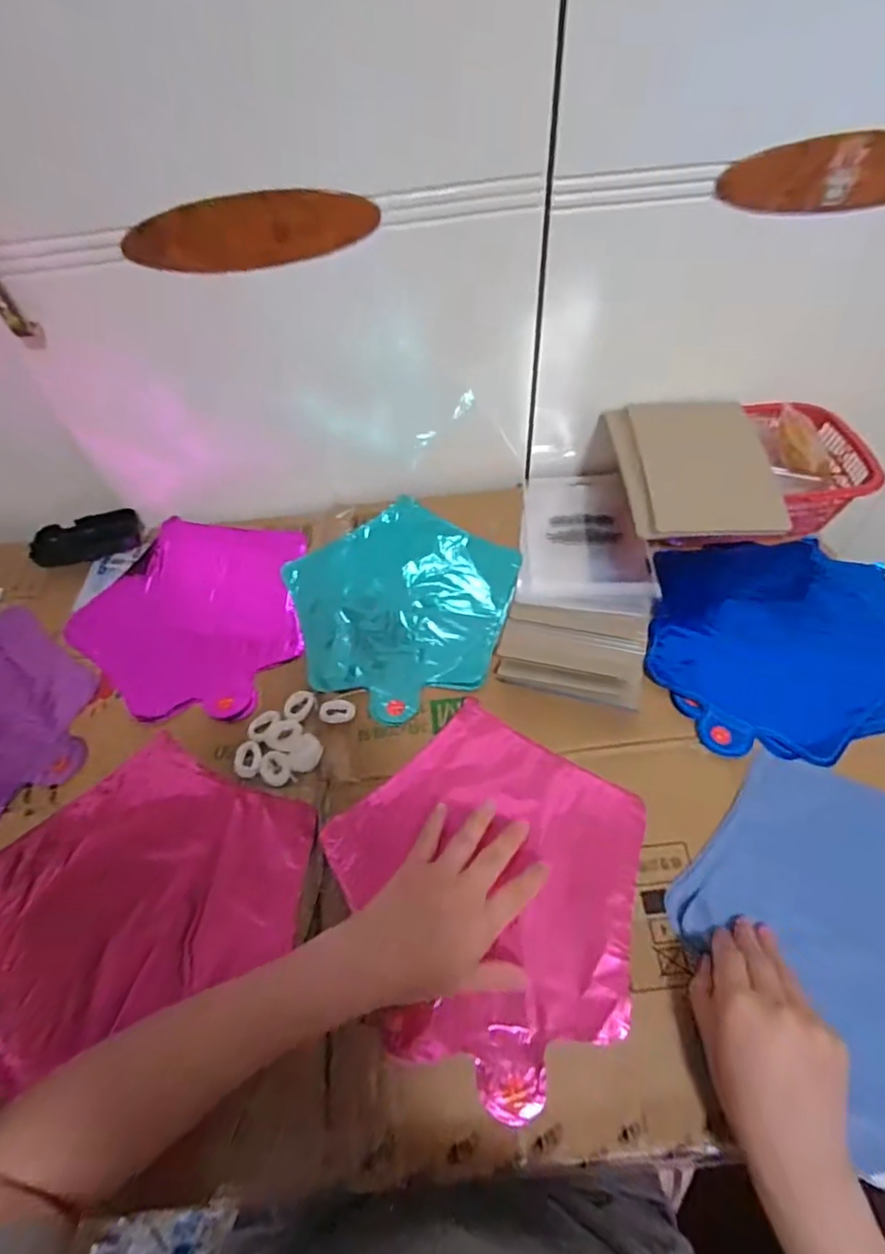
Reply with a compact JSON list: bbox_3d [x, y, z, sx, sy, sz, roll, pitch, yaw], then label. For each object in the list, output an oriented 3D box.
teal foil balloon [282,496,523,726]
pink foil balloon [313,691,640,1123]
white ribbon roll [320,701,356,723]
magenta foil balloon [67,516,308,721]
[{"bbox_3d":[-0.046,-0.028,0.573,0.223,0.006,0.222,27,61,20],"label":"teal foil balloon"},{"bbox_3d":[0.031,0.186,0.427,0.227,0.025,0.220,27,61,20],"label":"pink foil balloon"},{"bbox_3d":[-0.089,0.072,0.496,0.029,0.006,0.022,-3,55,1],"label":"white ribbon roll"},{"bbox_3d":[-0.235,-0.018,0.585,0.218,0.016,0.230,-2,55,2],"label":"magenta foil balloon"}]

